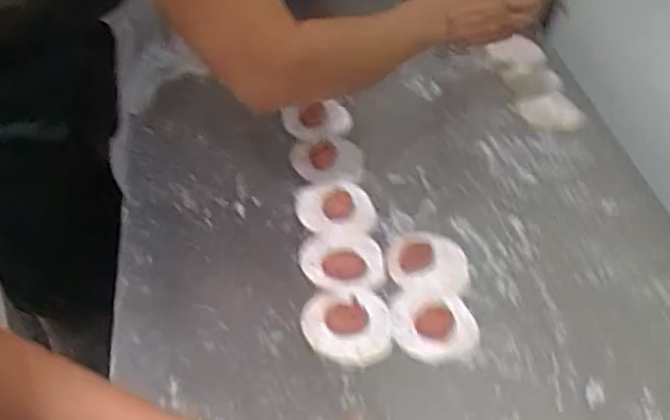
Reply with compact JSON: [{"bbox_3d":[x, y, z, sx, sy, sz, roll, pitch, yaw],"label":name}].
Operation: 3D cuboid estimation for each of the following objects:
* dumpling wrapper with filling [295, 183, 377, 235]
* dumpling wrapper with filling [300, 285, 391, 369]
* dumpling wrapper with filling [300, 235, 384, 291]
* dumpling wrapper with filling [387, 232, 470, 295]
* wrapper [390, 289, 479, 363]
[{"bbox_3d":[0.000,0.000,0.762,0.088,0.020,0.076,8,46,3],"label":"dumpling wrapper with filling"},{"bbox_3d":[0.011,0.102,0.630,0.082,0.015,0.080,9,46,4],"label":"dumpling wrapper with filling"},{"bbox_3d":[0.007,0.052,0.700,0.084,0.014,0.078,11,46,6],"label":"dumpling wrapper with filling"},{"bbox_3d":[0.096,0.053,0.711,0.080,0.010,0.076,7,46,2],"label":"dumpling wrapper with filling"},{"bbox_3d":[0.094,0.109,0.649,0.080,0.010,0.077,5,46,0],"label":"wrapper"}]

